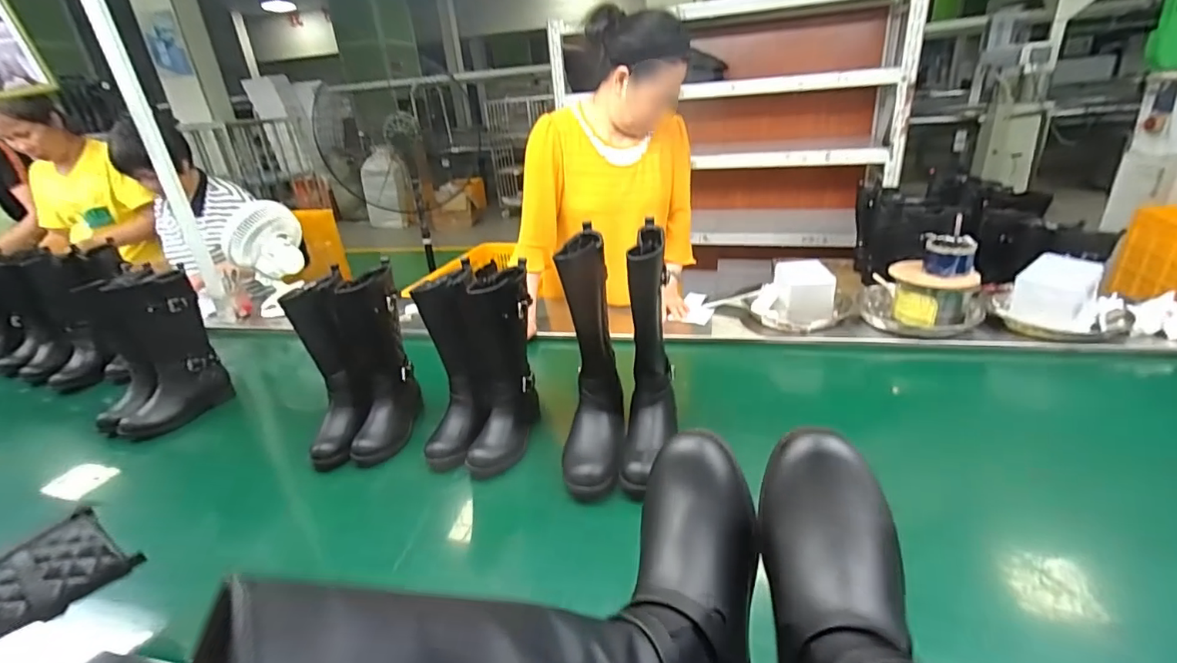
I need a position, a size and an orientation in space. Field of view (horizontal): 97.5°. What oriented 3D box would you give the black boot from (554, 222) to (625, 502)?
[{"bbox_3d":[0.002,0.039,0.816,0.086,0.334,0.273,-2,25,6],"label":"black boot"}]

